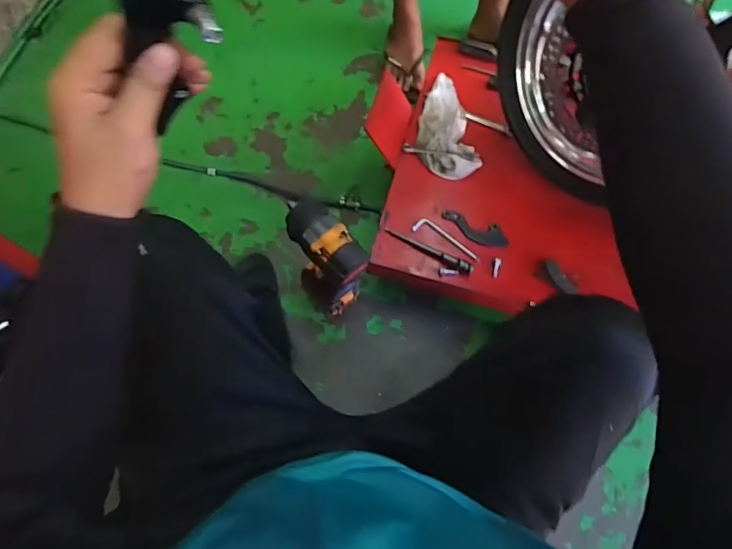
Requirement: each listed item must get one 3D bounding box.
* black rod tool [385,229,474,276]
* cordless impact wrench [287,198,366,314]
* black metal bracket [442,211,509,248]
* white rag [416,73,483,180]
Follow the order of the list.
[{"bbox_3d":[0.119,-0.047,0.886,0.176,0.011,0.020,28,70,9],"label":"black rod tool"},{"bbox_3d":[-0.070,-0.014,0.886,0.076,0.265,0.157,-38,74,-15],"label":"cordless impact wrench"},{"bbox_3d":[0.208,-0.086,0.913,0.130,0.010,0.047,19,69,6],"label":"black metal bracket"},{"bbox_3d":[0.158,-0.318,0.986,0.113,0.021,0.259,-8,69,-5],"label":"white rag"}]

